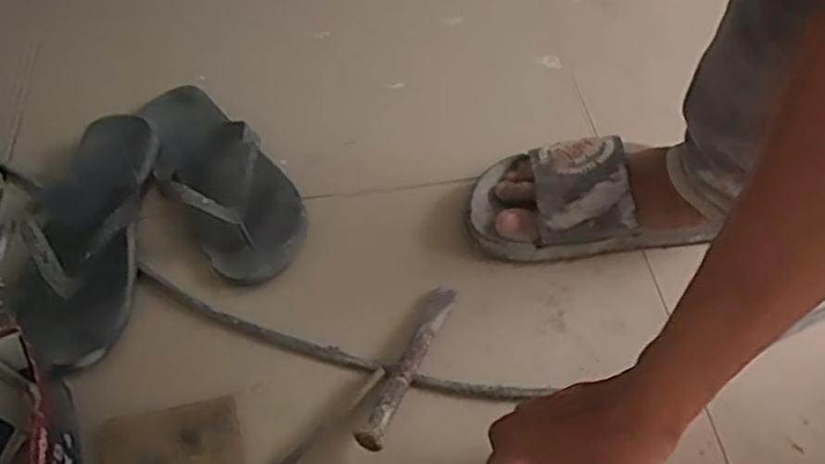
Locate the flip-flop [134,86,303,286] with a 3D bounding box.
[{"bbox_3d":[-0.188,-0.058,0.680,0.100,0.044,0.237,-31,60,-23],"label":"flip-flop"}]

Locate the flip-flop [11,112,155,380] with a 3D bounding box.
[{"bbox_3d":[-0.297,-0.007,0.630,0.106,0.055,0.260,-1,53,-3],"label":"flip-flop"}]

